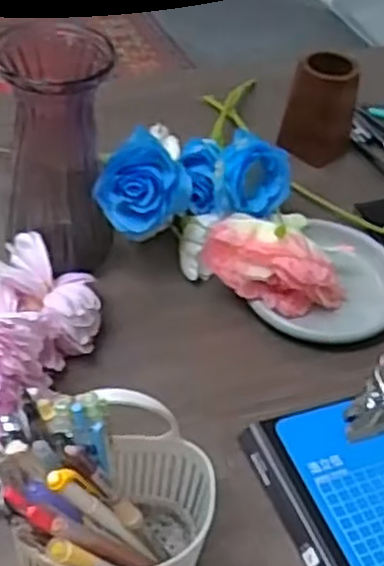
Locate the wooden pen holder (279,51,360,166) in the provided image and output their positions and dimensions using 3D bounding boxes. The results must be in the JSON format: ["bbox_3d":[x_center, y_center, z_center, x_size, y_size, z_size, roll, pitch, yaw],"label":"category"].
[{"bbox_3d":[0.142,-0.189,0.833,0.074,0.107,0.062,15,44,7],"label":"wooden pen holder"}]

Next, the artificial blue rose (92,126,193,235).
[{"bbox_3d":[-0.043,-0.086,0.661,0.075,0.074,0.055,-33,16,18],"label":"artificial blue rose"}]

